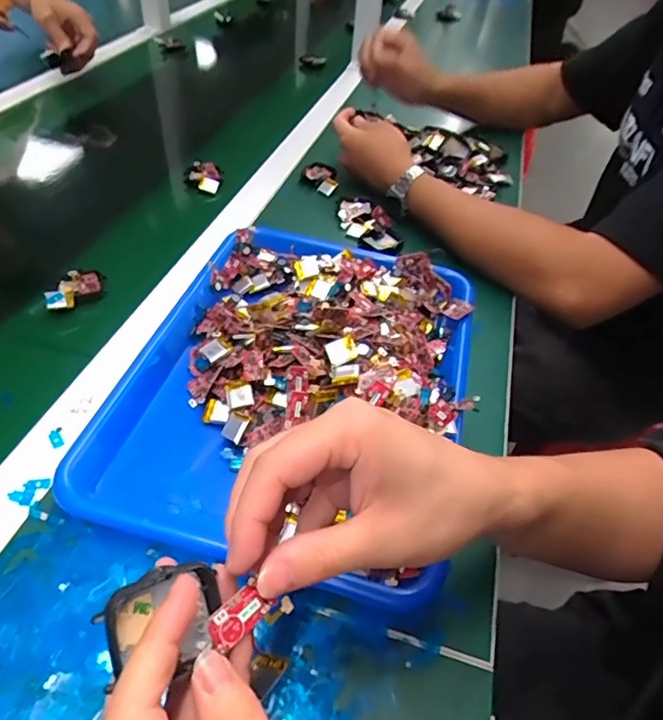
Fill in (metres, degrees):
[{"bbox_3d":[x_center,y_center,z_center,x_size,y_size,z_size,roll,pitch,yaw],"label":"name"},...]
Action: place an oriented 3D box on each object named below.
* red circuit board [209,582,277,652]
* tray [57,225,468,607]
[{"bbox_3d":[-0.037,0.102,0.209,0.026,0.004,0.014,-32,85,-40],"label":"red circuit board"},{"bbox_3d":[-0.023,0.002,0.416,0.250,0.061,0.328,14,46,7],"label":"tray"}]

